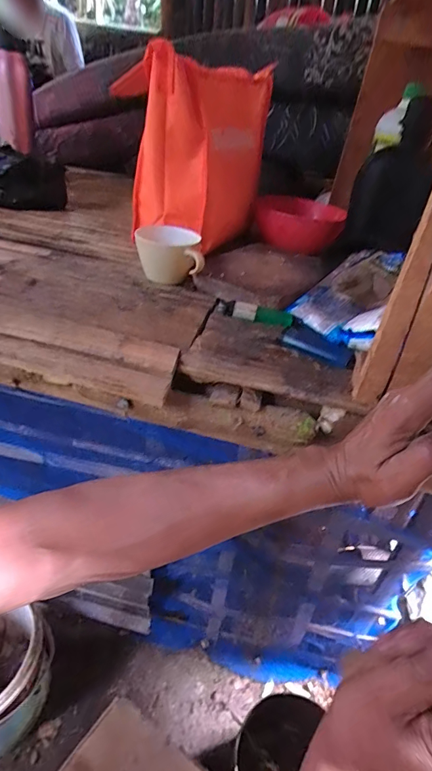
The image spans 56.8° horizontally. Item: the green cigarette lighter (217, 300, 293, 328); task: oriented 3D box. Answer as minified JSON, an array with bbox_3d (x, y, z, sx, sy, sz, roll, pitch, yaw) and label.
[{"bbox_3d":[0.042,-0.078,0.433,0.082,0.016,0.024,10,35,5],"label":"green cigarette lighter"}]

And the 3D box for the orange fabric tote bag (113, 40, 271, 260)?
[{"bbox_3d":[-0.020,-0.342,0.589,0.140,0.197,0.253,14,36,11],"label":"orange fabric tote bag"}]

